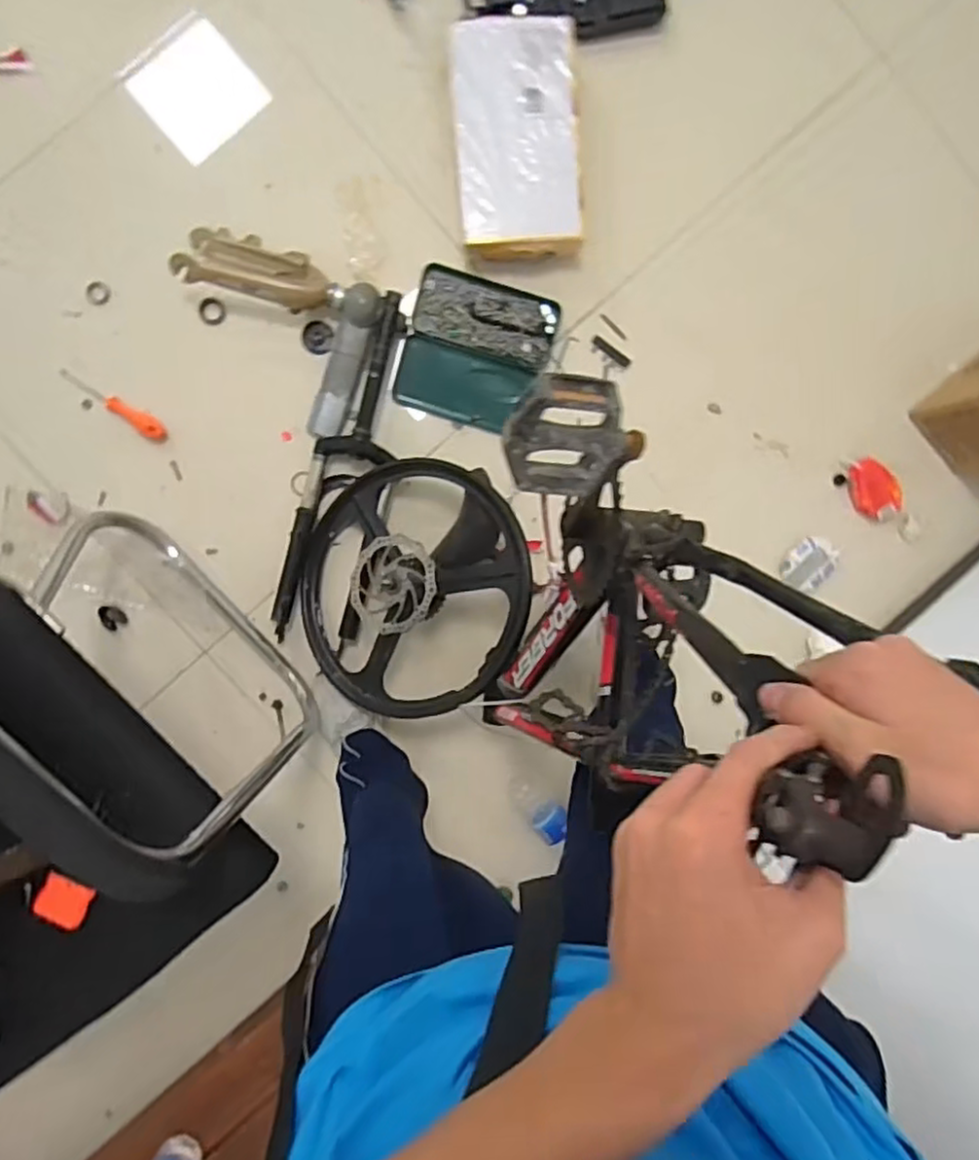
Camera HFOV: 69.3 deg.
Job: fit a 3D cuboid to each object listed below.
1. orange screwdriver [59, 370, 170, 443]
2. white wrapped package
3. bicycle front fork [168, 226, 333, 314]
[{"bbox_3d":[-0.631,-0.301,1.196,0.198,0.028,0.037,38,91,-6],"label":"orange screwdriver"},{"bbox_3d":[0.046,-0.722,1.162,0.201,0.069,0.369,-4,94,-4],"label":"white wrapped package"},{"bbox_3d":[-0.380,-0.508,1.151,0.241,0.059,0.107,11,91,-10],"label":"bicycle front fork"}]

